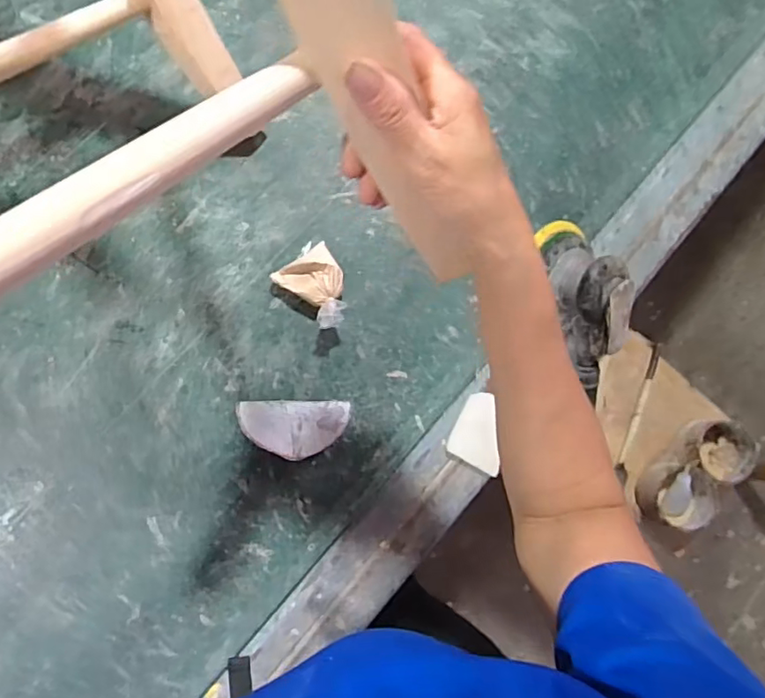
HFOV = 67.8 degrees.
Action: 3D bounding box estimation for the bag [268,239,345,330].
[{"bbox_3d":[-0.064,-0.067,0.595,0.064,0.045,0.087,-43,89,-10],"label":"bag"}]

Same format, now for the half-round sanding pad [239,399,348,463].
[{"bbox_3d":[-0.092,0.083,0.590,0.112,0.010,0.059,0,83,-6],"label":"half-round sanding pad"}]

